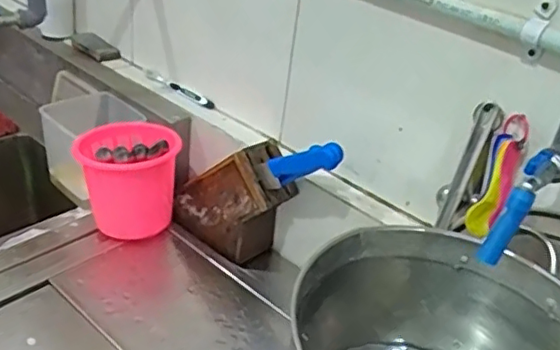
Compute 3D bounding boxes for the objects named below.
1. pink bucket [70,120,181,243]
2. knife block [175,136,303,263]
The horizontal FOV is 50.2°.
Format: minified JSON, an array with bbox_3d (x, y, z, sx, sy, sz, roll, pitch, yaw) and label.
[{"bbox_3d":[-0.242,0.005,0.962,0.147,0.178,0.143,4,31,-2],"label":"pink bucket"},{"bbox_3d":[-0.070,0.023,0.929,0.186,0.181,0.076,28,38,33],"label":"knife block"}]

